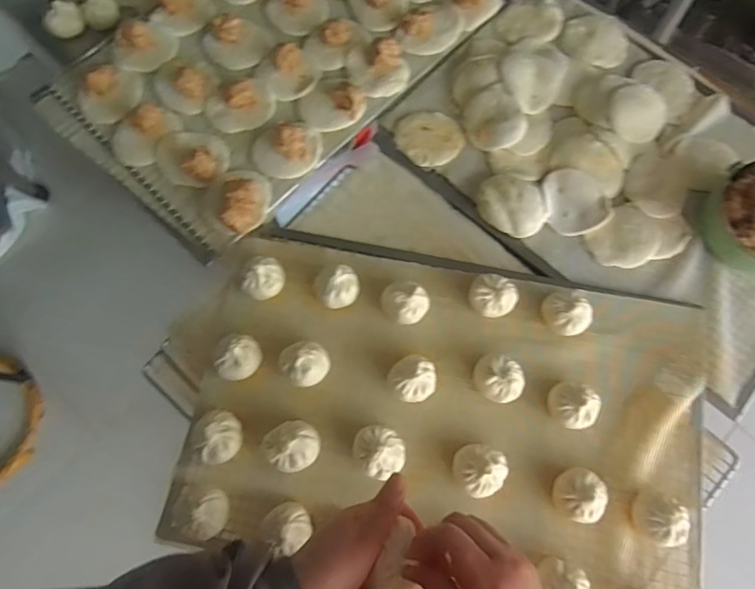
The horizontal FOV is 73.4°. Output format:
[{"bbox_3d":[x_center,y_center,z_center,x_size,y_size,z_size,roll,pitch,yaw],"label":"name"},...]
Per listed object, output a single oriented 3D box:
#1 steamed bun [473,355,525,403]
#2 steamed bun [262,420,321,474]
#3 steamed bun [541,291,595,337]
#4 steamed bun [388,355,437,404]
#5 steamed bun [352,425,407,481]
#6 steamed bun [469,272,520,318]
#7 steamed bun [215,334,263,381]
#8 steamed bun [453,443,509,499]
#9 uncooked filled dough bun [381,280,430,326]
[{"bbox_3d":[0.141,0.098,0.591,0.054,0.034,0.051,0,73,0],"label":"steamed bun"},{"bbox_3d":[-0.097,0.173,0.576,0.061,0.034,0.053,-32,75,-9],"label":"steamed bun"},{"bbox_3d":[0.234,0.022,0.624,0.055,0.043,0.060,0,73,0],"label":"steamed bun"},{"bbox_3d":[0.041,0.099,0.590,0.053,0.049,0.053,0,73,0],"label":"steamed bun"},{"bbox_3d":[0.002,0.179,0.574,0.060,0.040,0.053,17,74,6],"label":"steamed bun"},{"bbox_3d":[0.144,0.001,0.629,0.053,0.036,0.056,0,73,0],"label":"steamed bun"},{"bbox_3d":[-0.169,0.076,0.609,0.053,0.033,0.054,0,73,0],"label":"steamed bun"},{"bbox_3d":[0.115,0.196,0.565,0.055,0.050,0.054,1,74,-2],"label":"steamed bun"},{"bbox_3d":[0.034,0.009,0.625,0.059,0.038,0.052,33,76,10],"label":"uncooked filled dough bun"}]

